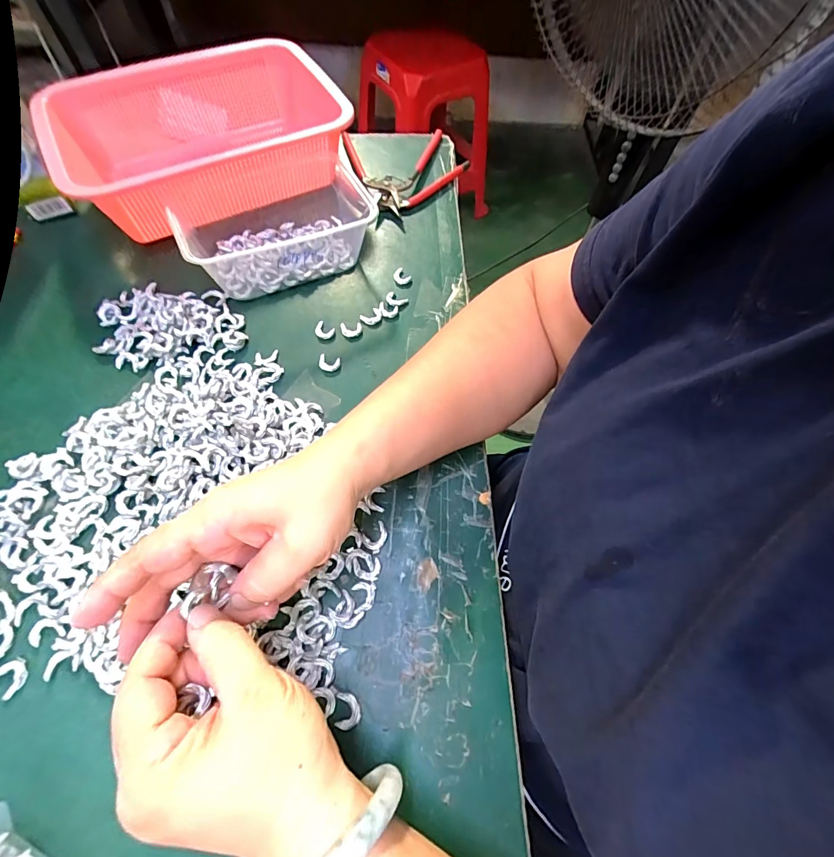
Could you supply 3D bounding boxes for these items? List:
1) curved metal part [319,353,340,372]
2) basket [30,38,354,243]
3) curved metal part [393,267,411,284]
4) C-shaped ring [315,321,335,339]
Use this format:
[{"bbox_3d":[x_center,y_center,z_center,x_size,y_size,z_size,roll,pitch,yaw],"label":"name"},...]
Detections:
[{"bbox_3d":[-0.074,-0.056,0.348,0.018,0.004,0.015,12,63,5],"label":"curved metal part"},{"bbox_3d":[-0.207,-0.281,0.415,0.249,0.081,0.189,-31,68,-16],"label":"basket"},{"bbox_3d":[-0.015,-0.145,0.396,0.017,0.004,0.015,41,69,17],"label":"curved metal part"},{"bbox_3d":[-0.081,-0.087,0.362,0.016,0.004,0.015,1,63,-1],"label":"C-shaped ring"}]

